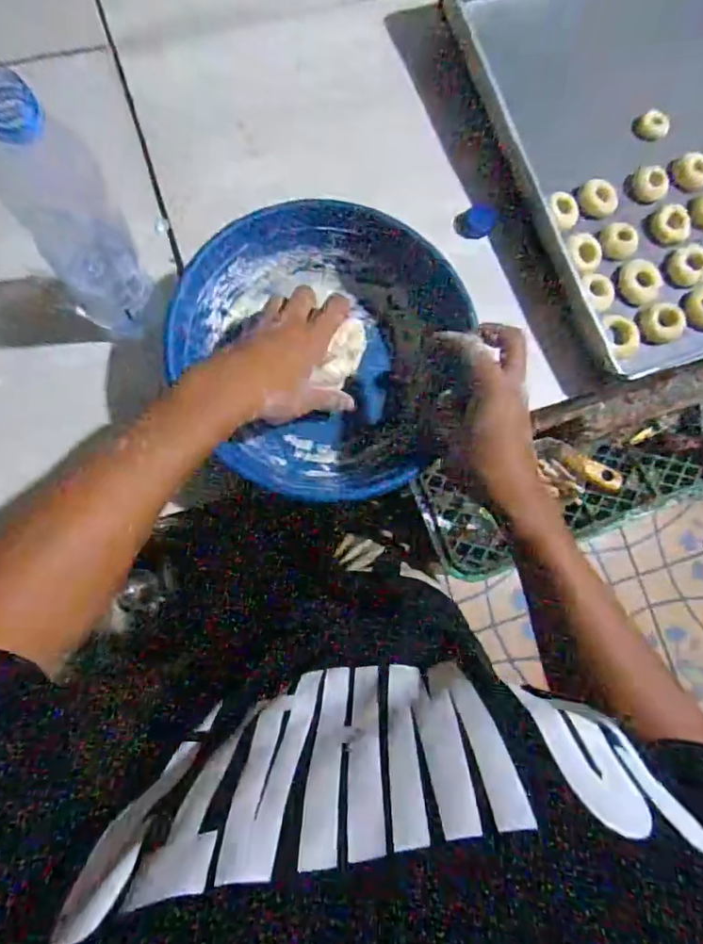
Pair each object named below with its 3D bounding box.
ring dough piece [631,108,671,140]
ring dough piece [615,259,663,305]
[{"bbox_3d":[0.339,-0.388,0.624,0.031,0.018,0.035,-39,87,-9],"label":"ring dough piece"},{"bbox_3d":[0.305,-0.202,0.587,0.048,0.016,0.047,1,82,-5],"label":"ring dough piece"}]

